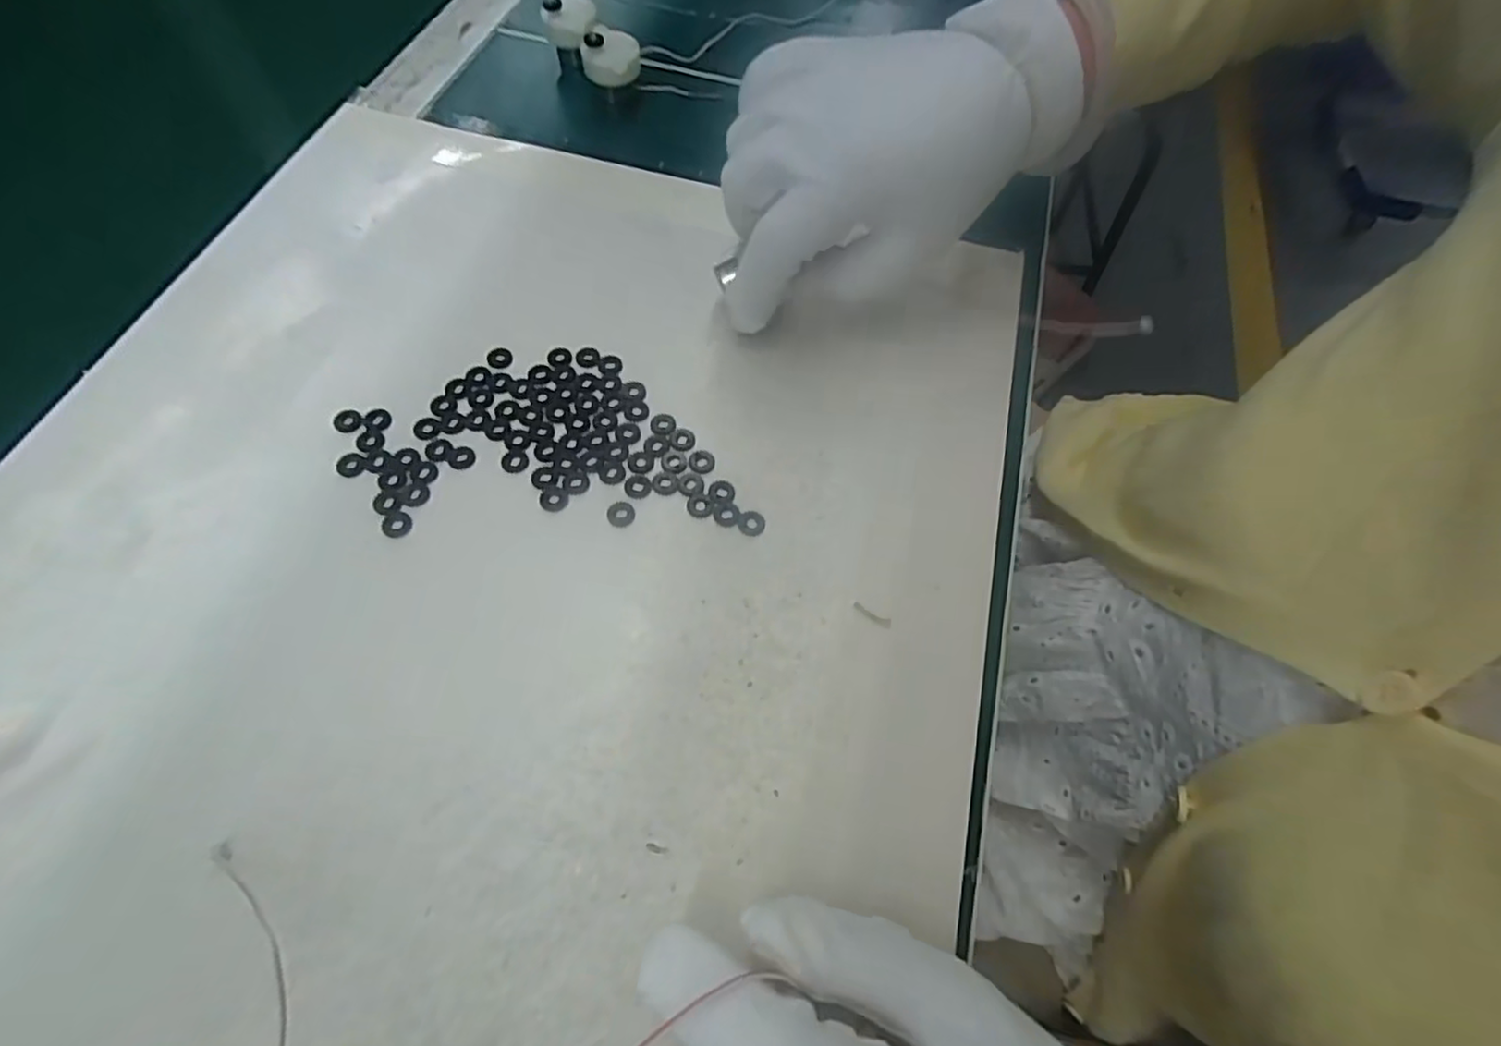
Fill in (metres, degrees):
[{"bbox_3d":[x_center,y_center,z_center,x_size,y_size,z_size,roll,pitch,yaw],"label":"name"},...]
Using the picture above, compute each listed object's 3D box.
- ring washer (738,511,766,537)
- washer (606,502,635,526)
[{"bbox_3d":[0.000,0.000,0.262,0.011,0.004,0.011,0,70,0],"label":"ring washer"},{"bbox_3d":[-0.051,-0.004,0.258,0.011,0.004,0.011,1,63,-2],"label":"washer"}]

